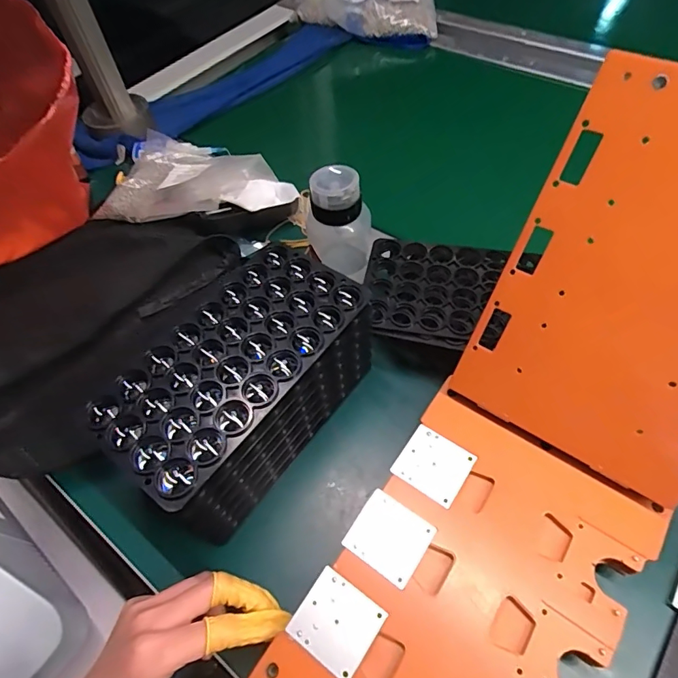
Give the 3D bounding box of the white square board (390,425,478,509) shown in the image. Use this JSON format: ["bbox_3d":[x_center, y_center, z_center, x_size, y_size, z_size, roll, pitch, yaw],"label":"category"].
[{"bbox_3d":[0.068,0.091,0.331,0.047,0.004,0.045,29,64,21],"label":"white square board"}]

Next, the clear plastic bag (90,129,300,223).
[{"bbox_3d":[-0.160,-0.192,0.545,0.217,0.034,0.137,6,57,9],"label":"clear plastic bag"}]

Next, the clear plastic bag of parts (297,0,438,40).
[{"bbox_3d":[0.045,-0.570,0.791,0.236,0.059,0.150,-1,56,4],"label":"clear plastic bag of parts"}]

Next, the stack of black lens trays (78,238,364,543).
[{"bbox_3d":[-0.066,0.040,0.353,0.101,0.107,0.190,30,64,21],"label":"stack of black lens trays"}]

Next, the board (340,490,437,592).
[{"bbox_3d":[0.034,0.132,0.306,0.048,0.004,0.046,30,64,21],"label":"board"}]

